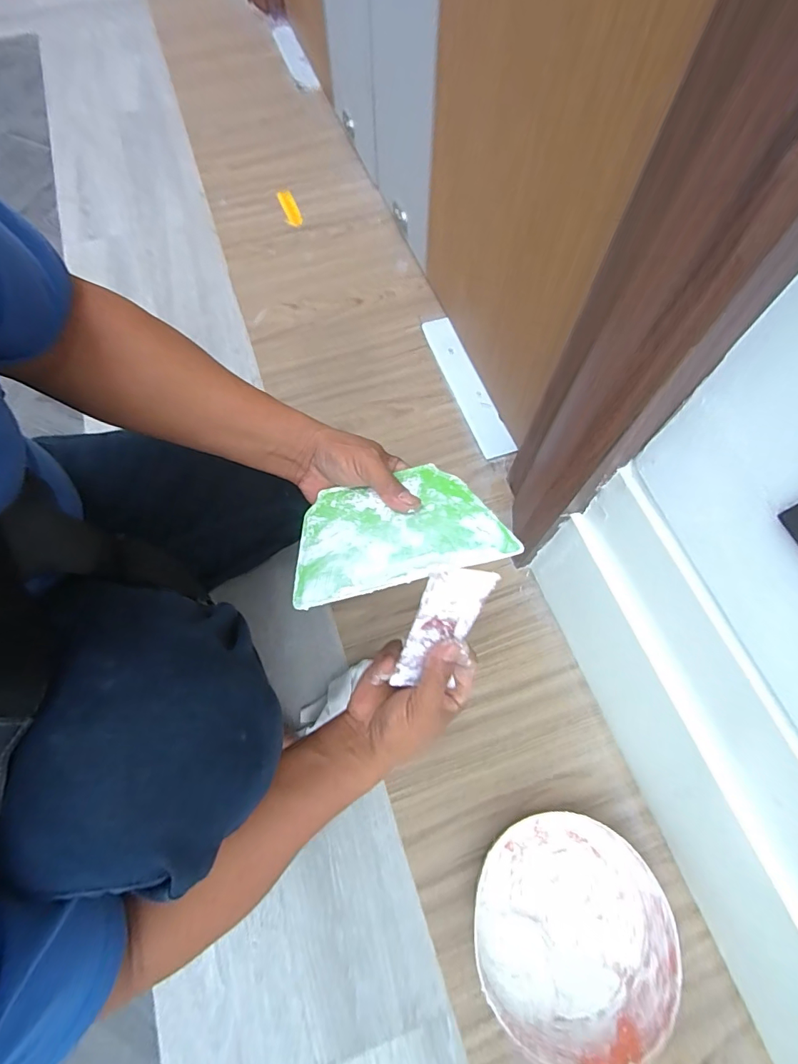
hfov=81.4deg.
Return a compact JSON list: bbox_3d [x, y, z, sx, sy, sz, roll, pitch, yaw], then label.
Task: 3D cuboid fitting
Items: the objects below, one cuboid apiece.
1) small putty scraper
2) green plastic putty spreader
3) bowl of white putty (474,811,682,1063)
[{"bbox_3d":[0.032,0.075,0.356,0.049,0.110,0.004,9,28,-19],"label":"small putty scraper"},{"bbox_3d":[-0.007,-0.004,0.380,0.164,0.004,0.124,-16,44,-8],"label":"green plastic putty spreader"},{"bbox_3d":[0.189,0.427,0.500,0.190,0.067,0.202,0,68,0],"label":"bowl of white putty"}]

